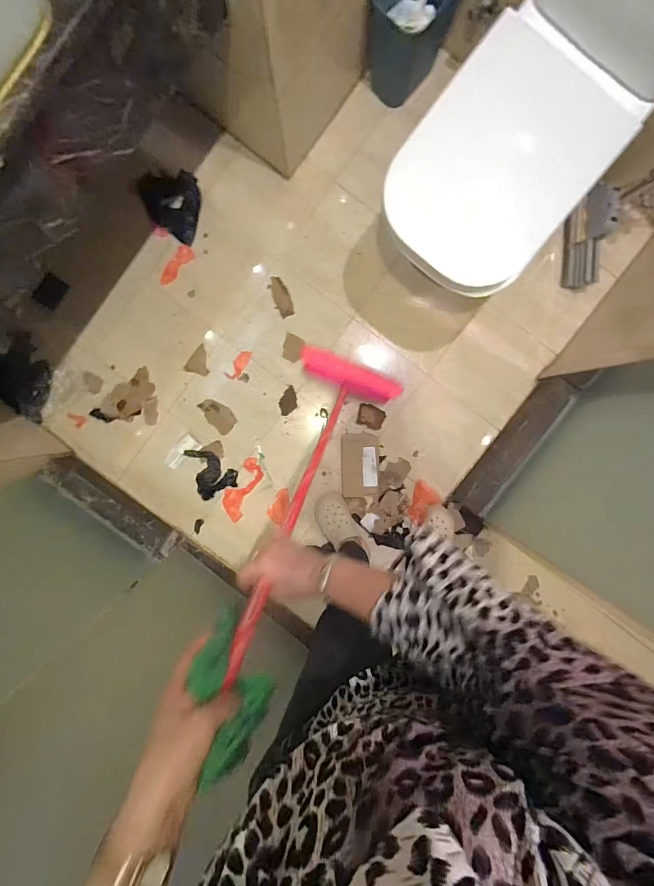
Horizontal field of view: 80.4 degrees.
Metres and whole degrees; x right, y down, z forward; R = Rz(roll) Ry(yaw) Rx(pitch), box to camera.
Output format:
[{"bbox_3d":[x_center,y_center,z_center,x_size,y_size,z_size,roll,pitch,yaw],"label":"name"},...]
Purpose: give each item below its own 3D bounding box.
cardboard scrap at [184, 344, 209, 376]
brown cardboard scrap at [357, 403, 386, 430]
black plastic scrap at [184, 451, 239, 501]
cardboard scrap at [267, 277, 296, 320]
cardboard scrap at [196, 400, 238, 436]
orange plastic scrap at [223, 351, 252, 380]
[{"bbox_3d":[-0.406,-0.260,1.256,0.072,0.006,0.098,35,89,-9],"label":"cardboard scrap"},{"bbox_3d":[0.144,-0.086,1.267,0.088,0.008,0.069,20,92,-2],"label":"brown cardboard scrap"},{"bbox_3d":[-0.371,0.089,1.266,0.132,0.017,0.164,-18,93,0],"label":"black plastic scrap"},{"bbox_3d":[-0.147,-0.468,1.241,0.056,0.024,0.131,-19,93,0],"label":"cardboard scrap"},{"bbox_3d":[-0.357,-0.092,1.264,0.127,0.007,0.077,44,91,-2],"label":"cardboard scrap"},{"bbox_3d":[-0.285,-0.254,1.261,0.043,0.008,0.111,39,91,-2],"label":"orange plastic scrap"}]

